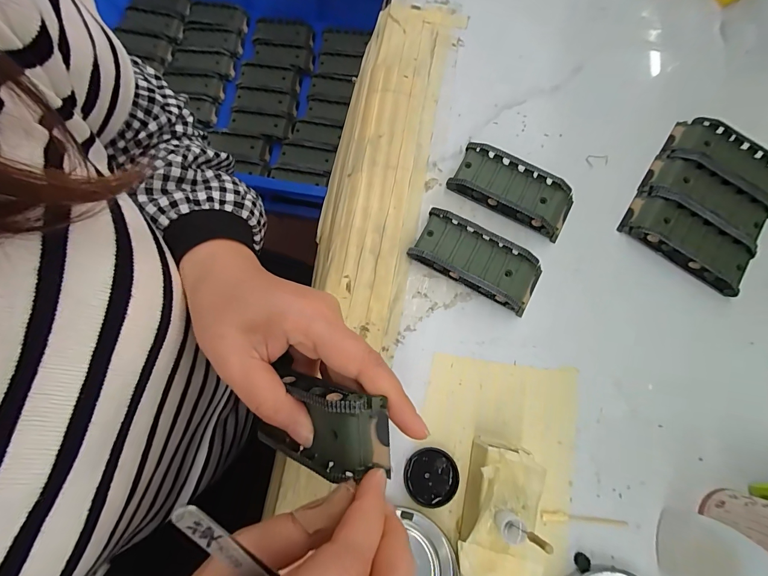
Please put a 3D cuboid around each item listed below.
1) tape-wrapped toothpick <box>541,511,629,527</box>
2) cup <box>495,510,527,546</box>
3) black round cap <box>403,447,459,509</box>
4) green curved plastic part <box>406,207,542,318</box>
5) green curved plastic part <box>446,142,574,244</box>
[{"bbox_3d":[0.135,0.155,0.246,0.060,0.004,0.006,5,75,0],"label":"tape-wrapped toothpick"},{"bbox_3d":[0.071,0.135,0.208,0.014,0.017,0.012,-41,82,-12],"label":"cup"},{"bbox_3d":[0.031,0.126,0.247,0.034,0.007,0.035,1,76,-4],"label":"black round cap"},{"bbox_3d":[0.072,-0.021,0.280,0.095,0.019,0.044,29,76,3],"label":"green curved plastic part"},{"bbox_3d":[0.105,-0.080,0.297,0.096,0.021,0.043,28,76,3],"label":"green curved plastic part"}]

